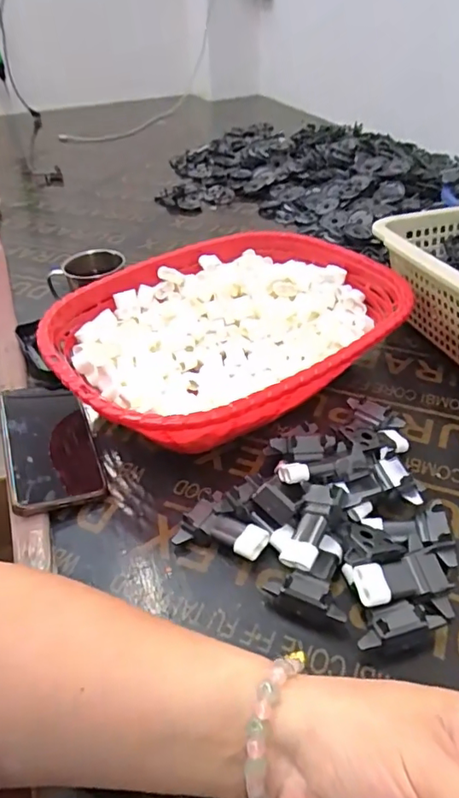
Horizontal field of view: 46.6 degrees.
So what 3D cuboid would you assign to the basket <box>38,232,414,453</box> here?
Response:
[{"bbox_3d":[0.005,-0.057,0.556,0.351,0.104,0.267,-27,44,-27],"label":"basket"}]

